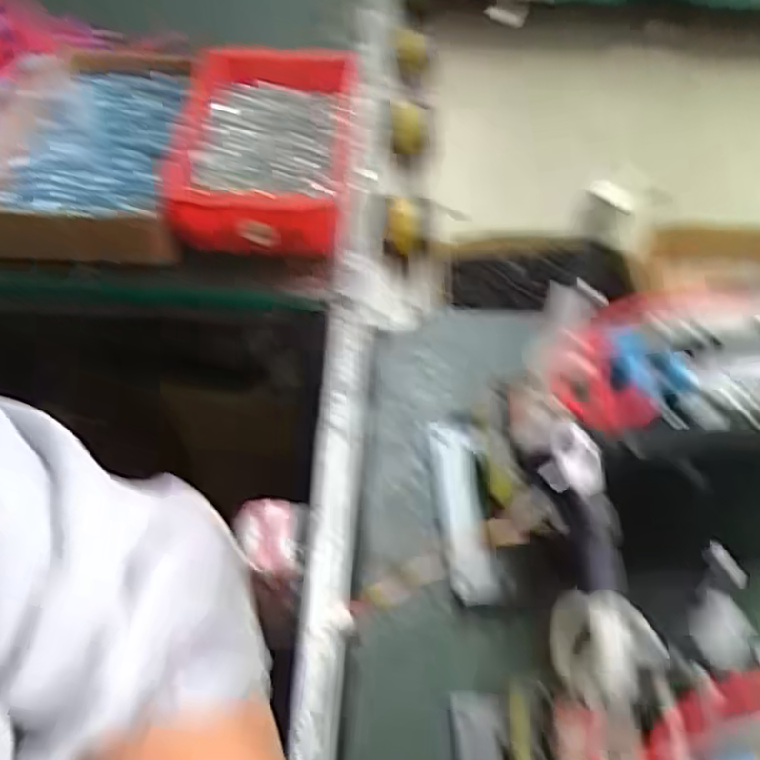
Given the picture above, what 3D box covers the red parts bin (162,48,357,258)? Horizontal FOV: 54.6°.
[{"bbox_3d":[-0.095,-0.188,0.604,0.146,0.066,0.195,0,54,0],"label":"red parts bin"}]

